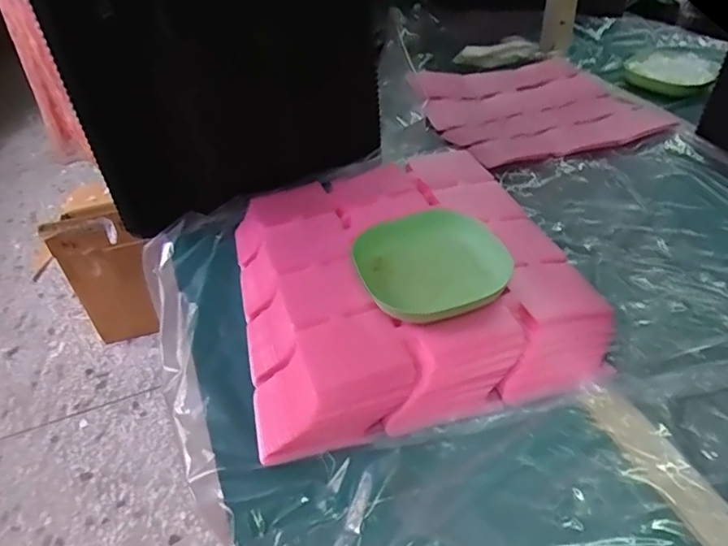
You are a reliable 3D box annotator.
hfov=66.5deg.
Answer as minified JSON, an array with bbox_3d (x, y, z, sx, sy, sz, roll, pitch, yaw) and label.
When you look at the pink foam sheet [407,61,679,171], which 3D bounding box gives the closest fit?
[{"bbox_3d":[0.261,-0.278,0.897,0.332,0.028,0.328,-14,42,-11],"label":"pink foam sheet"}]

